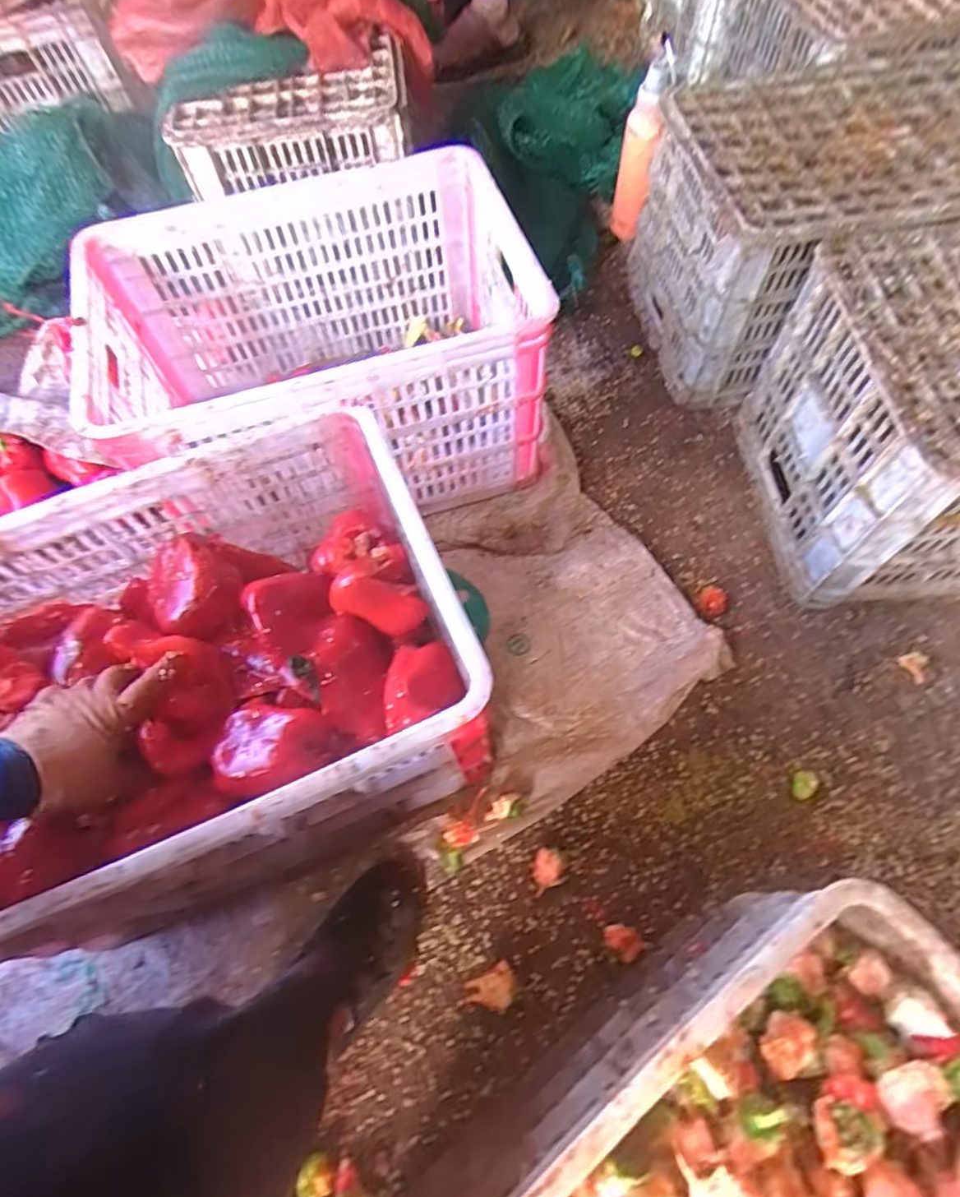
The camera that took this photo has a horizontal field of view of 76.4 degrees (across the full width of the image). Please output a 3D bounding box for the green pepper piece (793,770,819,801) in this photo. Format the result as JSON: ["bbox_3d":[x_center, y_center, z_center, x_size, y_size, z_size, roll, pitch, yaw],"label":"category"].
[{"bbox_3d":[0.373,0.214,0.701,0.028,0.007,0.038,25,68,14],"label":"green pepper piece"}]

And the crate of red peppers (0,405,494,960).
[{"bbox_3d":[-0.278,0.099,0.630,0.486,0.292,0.356,-24,65,-9],"label":"crate of red peppers"}]

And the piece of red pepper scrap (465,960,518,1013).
[{"bbox_3d":[0.013,0.398,0.617,0.051,0.035,0.038,-25,65,-9],"label":"piece of red pepper scrap"}]

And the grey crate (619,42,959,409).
[{"bbox_3d":[0.538,-0.556,0.927,0.534,0.270,0.394,-8,64,-1],"label":"grey crate"}]

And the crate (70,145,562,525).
[{"bbox_3d":[-0.191,-0.312,0.827,0.513,0.300,0.372,-18,65,-6],"label":"crate"}]

